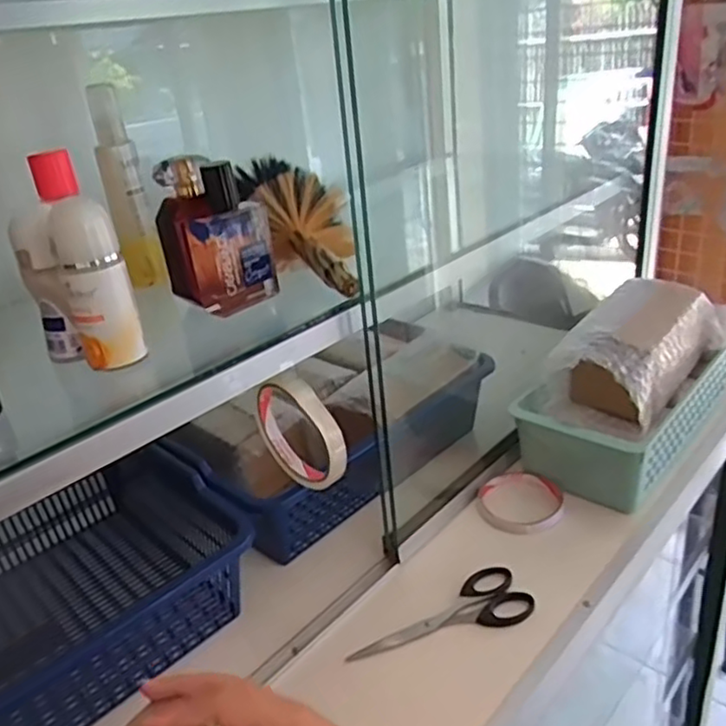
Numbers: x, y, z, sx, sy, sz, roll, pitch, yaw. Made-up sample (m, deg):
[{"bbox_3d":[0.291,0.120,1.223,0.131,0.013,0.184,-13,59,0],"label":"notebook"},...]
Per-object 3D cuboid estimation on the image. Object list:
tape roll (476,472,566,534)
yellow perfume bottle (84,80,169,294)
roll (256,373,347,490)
[{"bbox_3d":[0.155,0.134,0.652,0.082,0.019,0.081,-4,27,2],"label":"tape roll"},{"bbox_3d":[-0.198,-0.144,0.554,0.033,0.158,0.035,-16,30,-21],"label":"yellow perfume bottle"},{"bbox_3d":[-0.050,0.048,0.489,0.016,0.085,0.091,-28,35,-37],"label":"roll"}]

